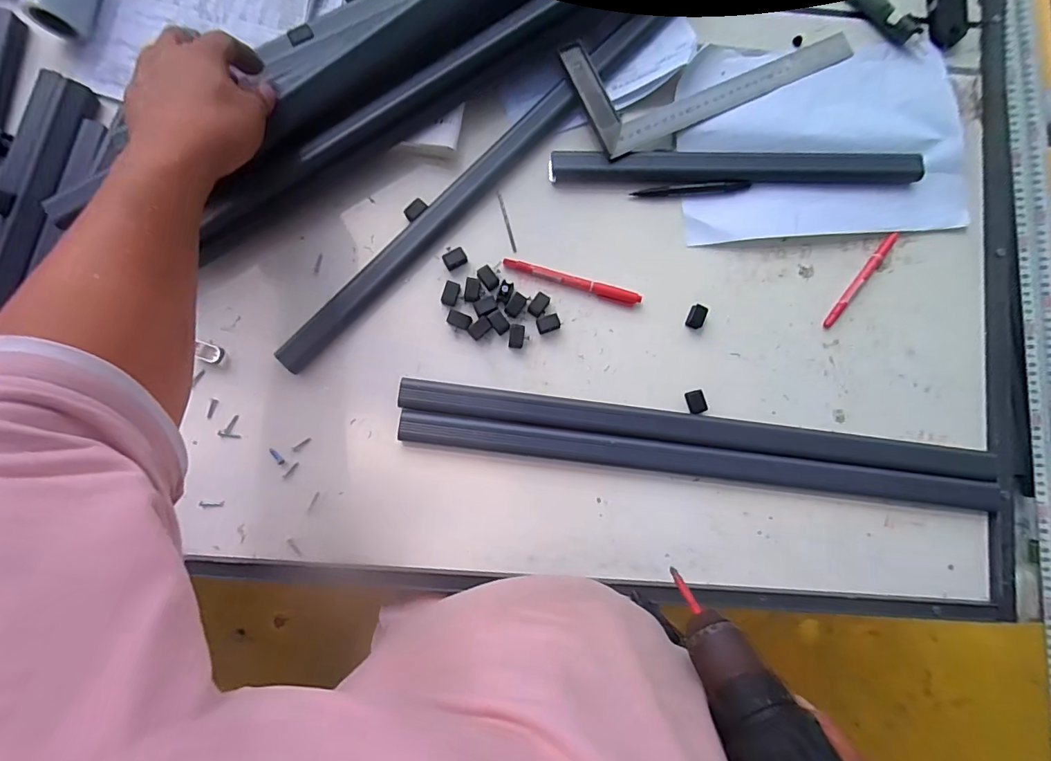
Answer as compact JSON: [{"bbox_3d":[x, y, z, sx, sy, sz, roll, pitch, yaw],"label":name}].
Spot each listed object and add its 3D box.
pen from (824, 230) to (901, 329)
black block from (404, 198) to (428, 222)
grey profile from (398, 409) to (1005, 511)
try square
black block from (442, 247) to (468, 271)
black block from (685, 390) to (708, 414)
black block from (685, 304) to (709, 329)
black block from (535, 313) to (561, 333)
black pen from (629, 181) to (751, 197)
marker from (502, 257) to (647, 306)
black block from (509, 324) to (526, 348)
[{"bbox_3d":[0.337,-0.101,0.483,0.010,0.009,0.116,38,86,1],"label":"pen"},{"bbox_3d":[-0.107,-0.166,0.470,0.022,0.007,0.014,-41,88,-4],"label":"black block"},{"bbox_3d":[0.172,0.081,0.479,0.580,0.026,0.031,7,86,-2],"label":"grey profile"},{"bbox_3d":[0.185,-0.328,0.486,0.287,0.027,0.113,-26,87,-4],"label":"try square"},{"bbox_3d":[-0.069,-0.119,0.468,0.022,0.005,0.017,-31,88,-4],"label":"black block"},{"bbox_3d":[0.167,0.021,0.470,0.016,0.006,0.023,-15,87,-3],"label":"black block"},{"bbox_3d":[0.172,-0.064,0.480,0.018,0.007,0.022,21,86,-1],"label":"black block"},{"bbox_3d":[0.023,-0.056,0.471,0.023,0.004,0.016,-17,87,-3],"label":"black block"},{"bbox_3d":[0.170,-0.193,0.486,0.119,0.007,0.009,-4,86,-2],"label":"black pen"},{"bbox_3d":[0.046,-0.096,0.472,0.136,0.010,0.015,15,86,-1],"label":"marker"},{"bbox_3d":[-0.008,-0.043,0.465,0.015,0.006,0.023,7,86,-2],"label":"black block"}]

